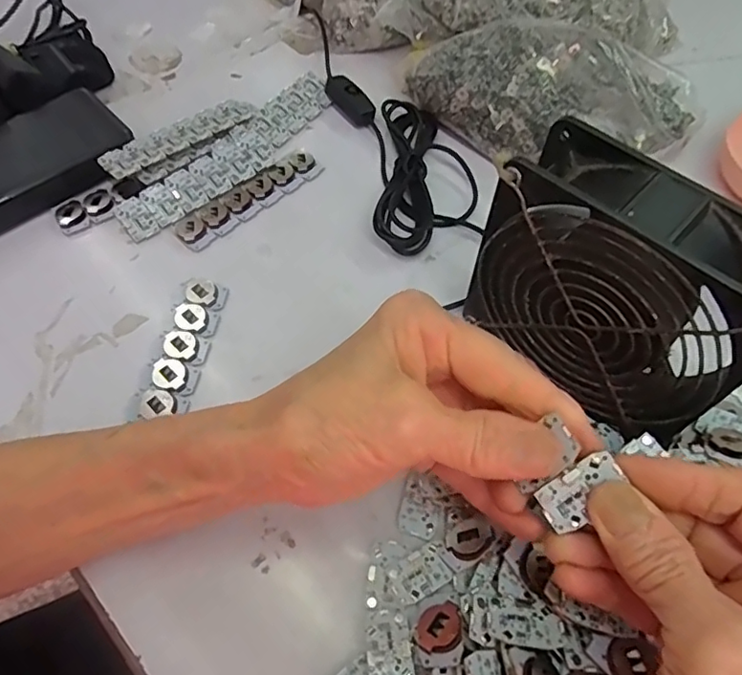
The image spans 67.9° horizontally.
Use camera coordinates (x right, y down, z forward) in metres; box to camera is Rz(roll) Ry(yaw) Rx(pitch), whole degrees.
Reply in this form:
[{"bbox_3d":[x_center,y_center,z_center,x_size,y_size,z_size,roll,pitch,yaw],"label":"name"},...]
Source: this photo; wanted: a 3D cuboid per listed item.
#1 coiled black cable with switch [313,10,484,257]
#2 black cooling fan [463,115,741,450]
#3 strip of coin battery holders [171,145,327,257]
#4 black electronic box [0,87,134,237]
[{"bbox_3d":[0.017,-0.150,0.390,0.074,0.020,0.226,-12,59,-8],"label":"coiled black cable with switch"},{"bbox_3d":[0.107,-0.015,0.248,0.044,0.119,0.113,-39,66,-22],"label":"black cooling fan"},{"bbox_3d":[-0.078,-0.092,0.360,0.106,0.008,0.025,-40,66,-22],"label":"strip of coin battery holders"},{"bbox_3d":[-0.235,-0.104,0.355,0.151,0.028,0.072,-37,65,-21],"label":"black electronic box"}]

